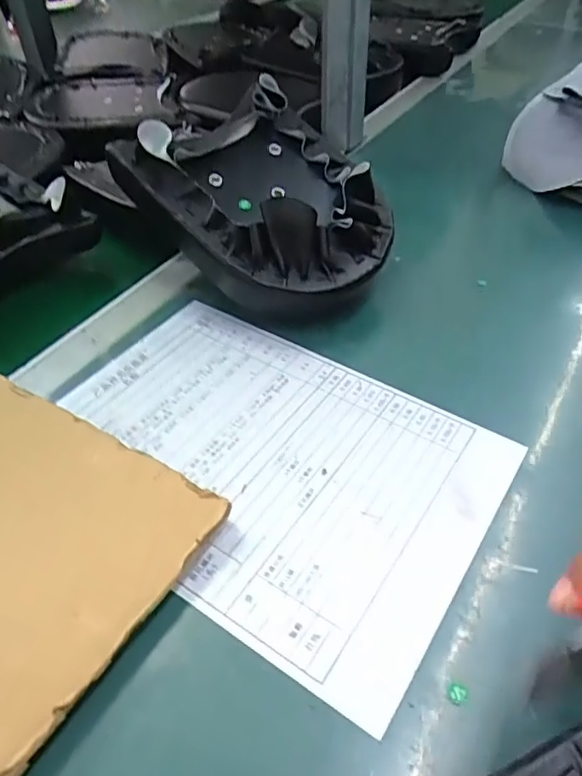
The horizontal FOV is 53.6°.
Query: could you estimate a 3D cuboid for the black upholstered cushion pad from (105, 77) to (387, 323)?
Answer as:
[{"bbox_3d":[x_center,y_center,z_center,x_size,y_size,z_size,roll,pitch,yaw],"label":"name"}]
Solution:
[{"bbox_3d":[-0.021,-0.154,0.500,0.213,0.121,0.165,38,55,26],"label":"black upholstered cushion pad"}]

